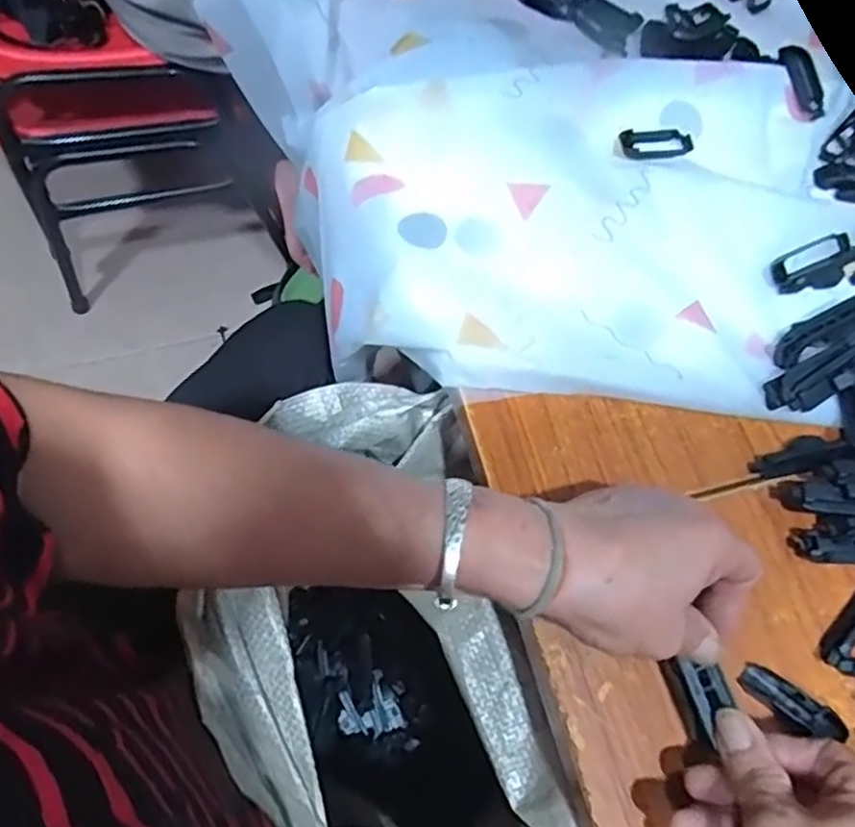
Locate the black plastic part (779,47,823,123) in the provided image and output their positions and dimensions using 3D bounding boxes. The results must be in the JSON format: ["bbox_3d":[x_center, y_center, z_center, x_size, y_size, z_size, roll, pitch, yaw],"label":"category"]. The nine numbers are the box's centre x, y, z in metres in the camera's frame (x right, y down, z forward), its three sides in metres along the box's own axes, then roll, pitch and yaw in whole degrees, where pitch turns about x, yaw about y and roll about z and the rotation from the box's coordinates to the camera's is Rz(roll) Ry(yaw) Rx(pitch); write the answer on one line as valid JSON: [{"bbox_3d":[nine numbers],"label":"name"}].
[{"bbox_3d":[0.271,-0.236,0.489,0.022,0.006,0.055,-17,85,-9],"label":"black plastic part"}]

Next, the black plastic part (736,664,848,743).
[{"bbox_3d":[0.186,0.148,0.348,0.052,0.012,0.014,35,71,11],"label":"black plastic part"}]

